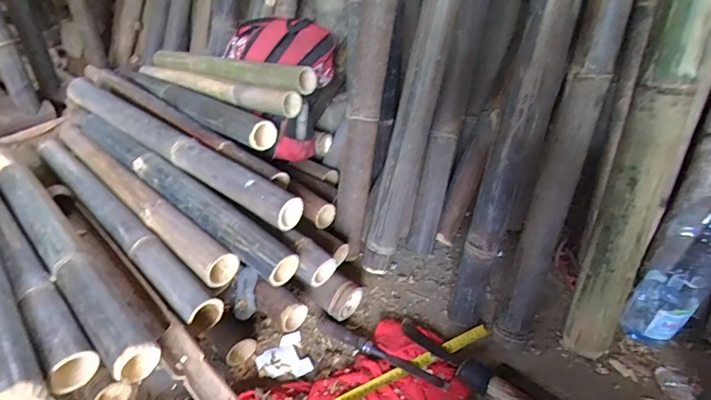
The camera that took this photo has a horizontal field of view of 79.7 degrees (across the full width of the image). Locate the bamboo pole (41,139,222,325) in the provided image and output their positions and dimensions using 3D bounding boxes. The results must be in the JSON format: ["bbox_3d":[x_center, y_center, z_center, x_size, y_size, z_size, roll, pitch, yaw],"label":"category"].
[{"bbox_3d":[-0.457,0.036,0.800,0.636,0.068,0.058,29,43,33],"label":"bamboo pole"}]

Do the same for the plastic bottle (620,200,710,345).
[{"bbox_3d":[0.534,0.108,0.687,0.083,0.319,0.089,26,42,30],"label":"plastic bottle"}]

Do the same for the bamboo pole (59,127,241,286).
[{"bbox_3d":[-0.445,-0.018,0.834,0.652,0.051,0.053,28,43,32],"label":"bamboo pole"}]

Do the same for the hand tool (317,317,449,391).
[{"bbox_3d":[0.038,0.255,0.717,0.243,0.019,0.021,20,39,24],"label":"hand tool"}]

